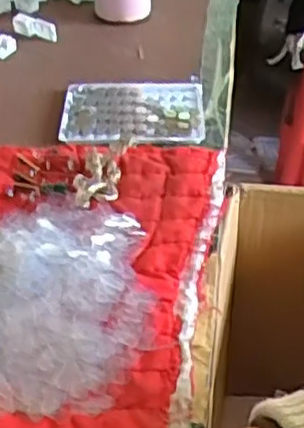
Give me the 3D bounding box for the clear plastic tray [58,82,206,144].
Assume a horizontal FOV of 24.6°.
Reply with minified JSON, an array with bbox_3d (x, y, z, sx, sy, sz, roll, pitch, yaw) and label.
[{"bbox_3d":[-0.018,-0.096,0.652,0.130,0.008,0.095,0,42,0],"label":"clear plastic tray"}]

